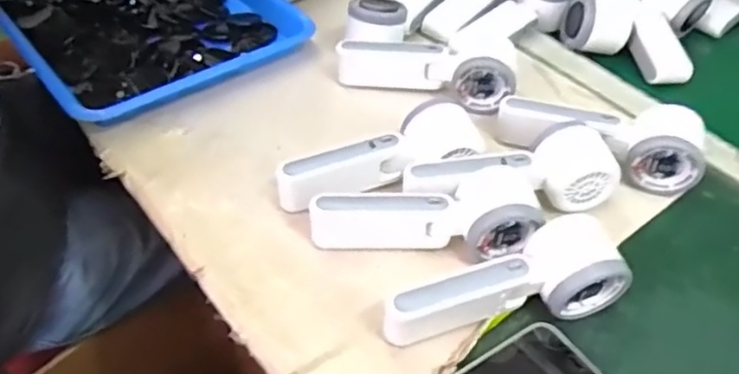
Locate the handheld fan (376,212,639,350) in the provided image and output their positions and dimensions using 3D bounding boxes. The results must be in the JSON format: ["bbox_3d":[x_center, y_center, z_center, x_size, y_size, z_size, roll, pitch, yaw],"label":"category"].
[{"bbox_3d":[0.089,0.067,0.449,0.169,0.051,0.055,-11,48,-14],"label":"handheld fan"}]

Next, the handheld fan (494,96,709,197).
[{"bbox_3d":[0.196,-0.039,0.557,0.171,0.053,0.072,10,47,5],"label":"handheld fan"}]

